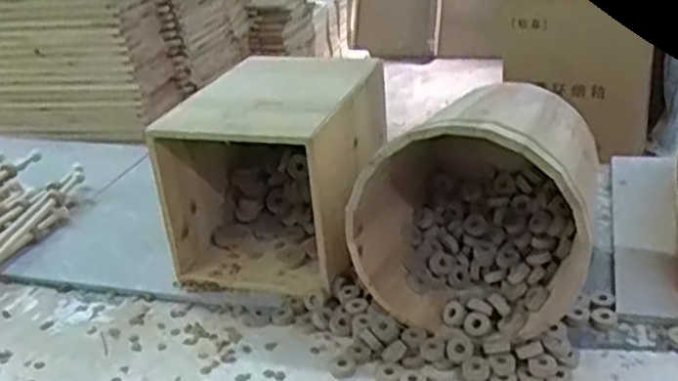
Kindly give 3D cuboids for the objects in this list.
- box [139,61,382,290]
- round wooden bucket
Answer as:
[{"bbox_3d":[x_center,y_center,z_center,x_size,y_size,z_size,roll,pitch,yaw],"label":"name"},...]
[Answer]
[{"bbox_3d":[-0.076,-0.018,0.890,0.211,0.219,0.255,2,27,18],"label":"box"},{"bbox_3d":[0.152,0.012,0.761,0.229,0.229,0.218,4,28,22],"label":"round wooden bucket"}]

